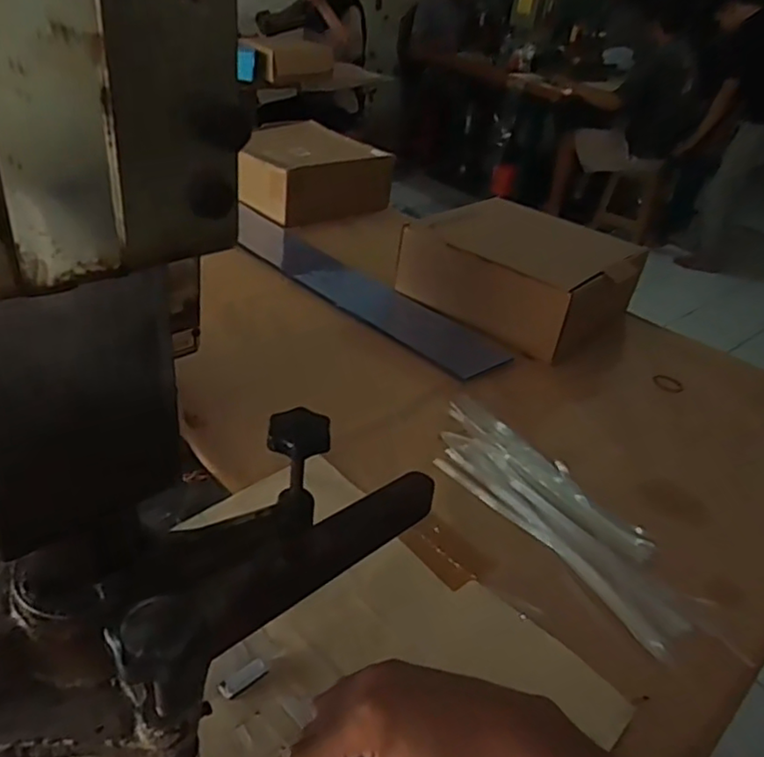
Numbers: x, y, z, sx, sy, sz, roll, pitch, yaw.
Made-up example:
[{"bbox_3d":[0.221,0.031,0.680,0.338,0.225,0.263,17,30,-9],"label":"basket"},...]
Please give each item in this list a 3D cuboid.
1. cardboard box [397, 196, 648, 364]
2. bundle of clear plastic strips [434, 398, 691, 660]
[{"bbox_3d":[0.195,-0.147,0.890,0.279,0.116,0.221,30,40,29],"label":"cardboard box"},{"bbox_3d":[0.152,0.112,0.572,0.103,0.016,0.289,-19,43,-34],"label":"bundle of clear plastic strips"}]

